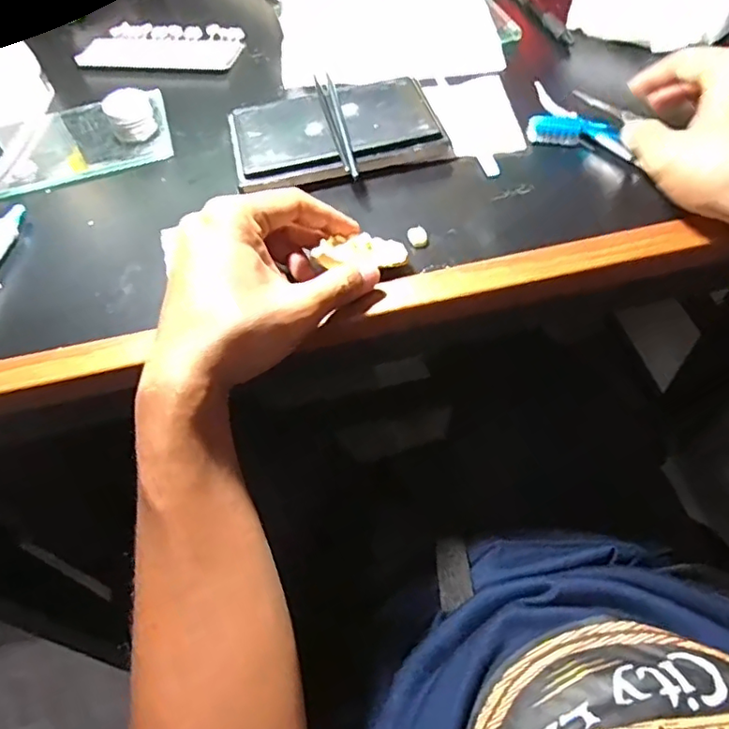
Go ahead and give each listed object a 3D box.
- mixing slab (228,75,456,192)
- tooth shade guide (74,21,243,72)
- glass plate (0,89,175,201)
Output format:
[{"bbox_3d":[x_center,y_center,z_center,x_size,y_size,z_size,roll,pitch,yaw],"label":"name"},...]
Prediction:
[{"bbox_3d":[-0.023,-0.173,0.428,0.150,0.022,0.090,-14,55,-5],"label":"mixing slab"},{"bbox_3d":[-0.190,-0.304,0.545,0.147,0.010,0.069,5,56,8],"label":"tooth shade guide"},{"bbox_3d":[-0.259,-0.180,0.463,0.193,0.011,0.117,-17,56,-7],"label":"glass plate"}]

